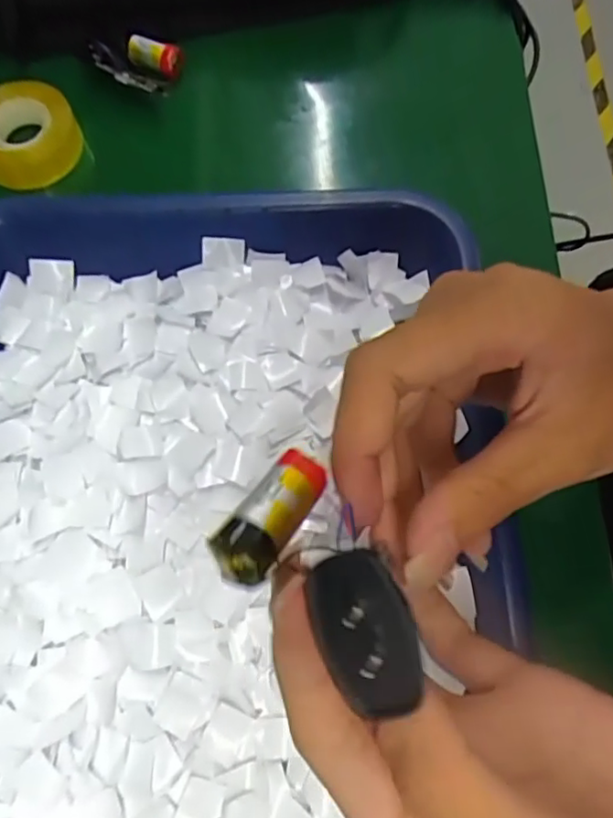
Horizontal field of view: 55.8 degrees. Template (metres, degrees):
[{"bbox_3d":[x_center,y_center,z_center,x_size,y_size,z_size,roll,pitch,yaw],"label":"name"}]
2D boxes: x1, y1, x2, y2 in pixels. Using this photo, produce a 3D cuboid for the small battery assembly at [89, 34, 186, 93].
[{"bbox_3d":[-0.098,-0.197,0.333,0.045,0.018,0.033,19,72,4],"label":"small battery assembly"}]

